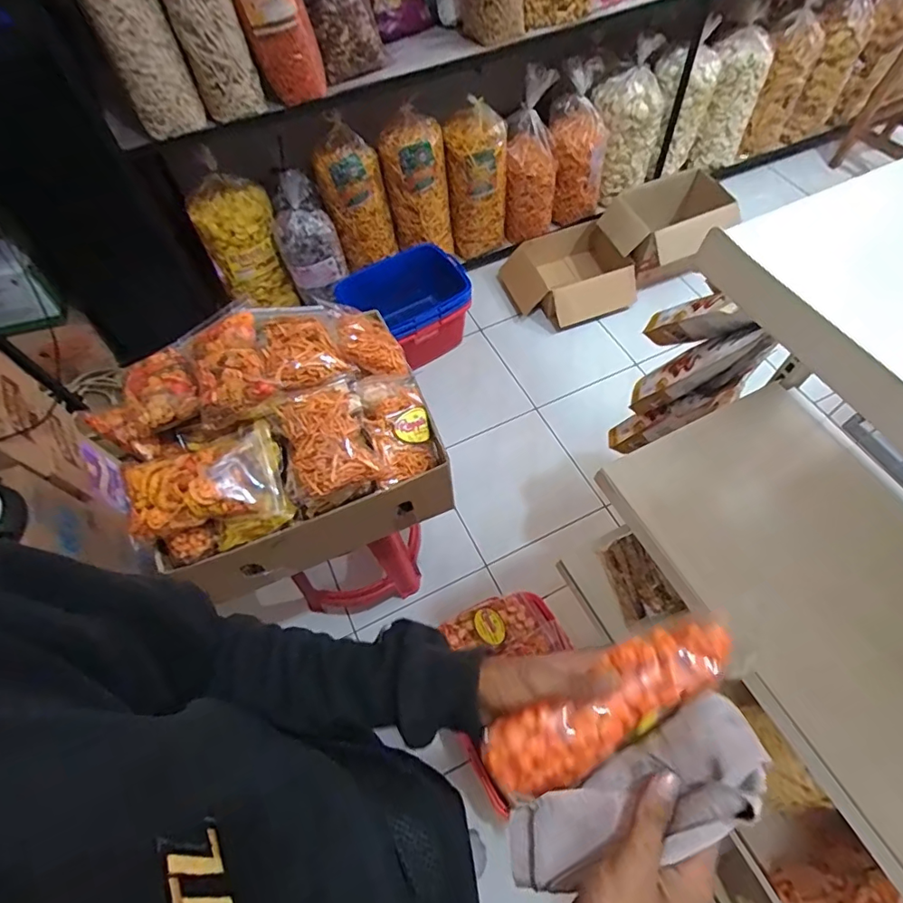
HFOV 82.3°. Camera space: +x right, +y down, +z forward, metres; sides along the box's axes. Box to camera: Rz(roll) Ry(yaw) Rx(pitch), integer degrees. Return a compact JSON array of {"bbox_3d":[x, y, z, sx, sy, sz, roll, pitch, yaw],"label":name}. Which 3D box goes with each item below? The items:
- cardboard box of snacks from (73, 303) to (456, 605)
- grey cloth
[{"bbox_3d":[-0.298,-0.047,0.935,0.474,0.334,0.387,-23,62,-10],"label":"cardboard box of snacks"},{"bbox_3d":[0.111,0.225,0.328,0.180,0.052,0.055,-38,62,13],"label":"grey cloth"}]

